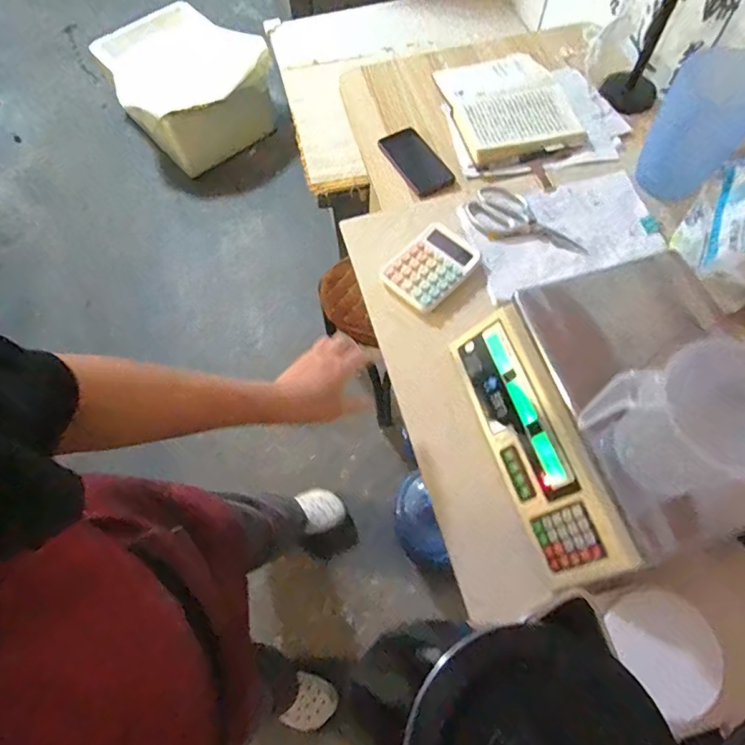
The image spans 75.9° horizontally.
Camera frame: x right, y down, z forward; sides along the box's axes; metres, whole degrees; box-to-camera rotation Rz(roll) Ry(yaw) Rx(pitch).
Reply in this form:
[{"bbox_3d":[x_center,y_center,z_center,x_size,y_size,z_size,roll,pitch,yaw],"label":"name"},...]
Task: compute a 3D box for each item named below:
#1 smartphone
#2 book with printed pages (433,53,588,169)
[{"bbox_3d":[0.078,-0.386,0.870,0.082,0.009,0.162,-28,67,-10],"label":"smartphone"},{"bbox_3d":[0.255,-0.513,0.906,0.217,0.031,0.281,-14,65,-4],"label":"book with printed pages"}]

